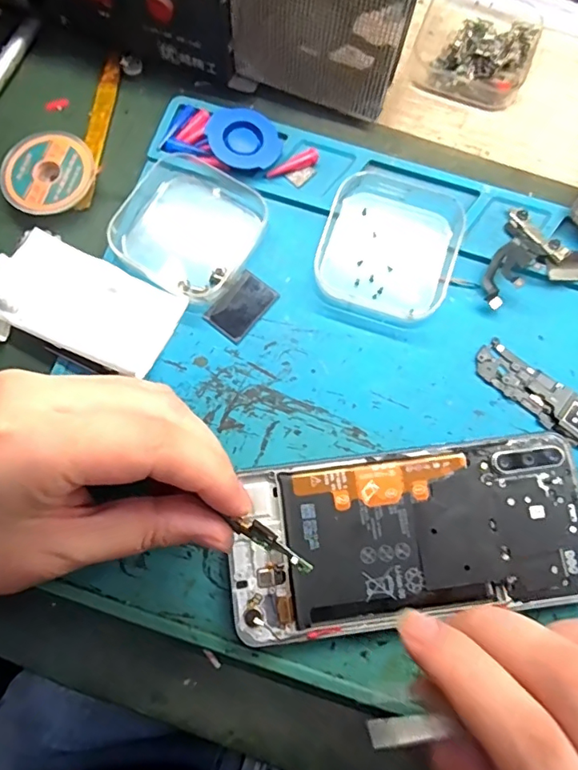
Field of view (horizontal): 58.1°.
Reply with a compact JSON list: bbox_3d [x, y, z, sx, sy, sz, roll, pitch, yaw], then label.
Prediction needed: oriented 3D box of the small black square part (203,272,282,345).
[{"bbox_3d":[-0.023,-0.038,0.250,0.022,0.004,0.032,39,80,8],"label":"small black square part"}]

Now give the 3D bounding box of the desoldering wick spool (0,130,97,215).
[{"bbox_3d":[-0.120,-0.105,0.261,0.045,0.012,0.041,0,77,-1],"label":"desoldering wick spool"}]

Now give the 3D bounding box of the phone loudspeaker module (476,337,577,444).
[{"bbox_3d":[0.117,0.004,0.242,0.063,0.005,0.021,37,80,7],"label":"phone loudspeaker module"}]

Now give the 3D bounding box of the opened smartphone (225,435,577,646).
[{"bbox_3d":[0.052,0.064,0.223,0.153,0.006,0.069,-8,78,-2],"label":"opened smartphone"}]

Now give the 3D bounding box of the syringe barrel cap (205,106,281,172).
[{"bbox_3d":[-0.023,-0.123,0.263,0.033,0.011,0.035,0,77,-1],"label":"syringe barrel cap"}]

